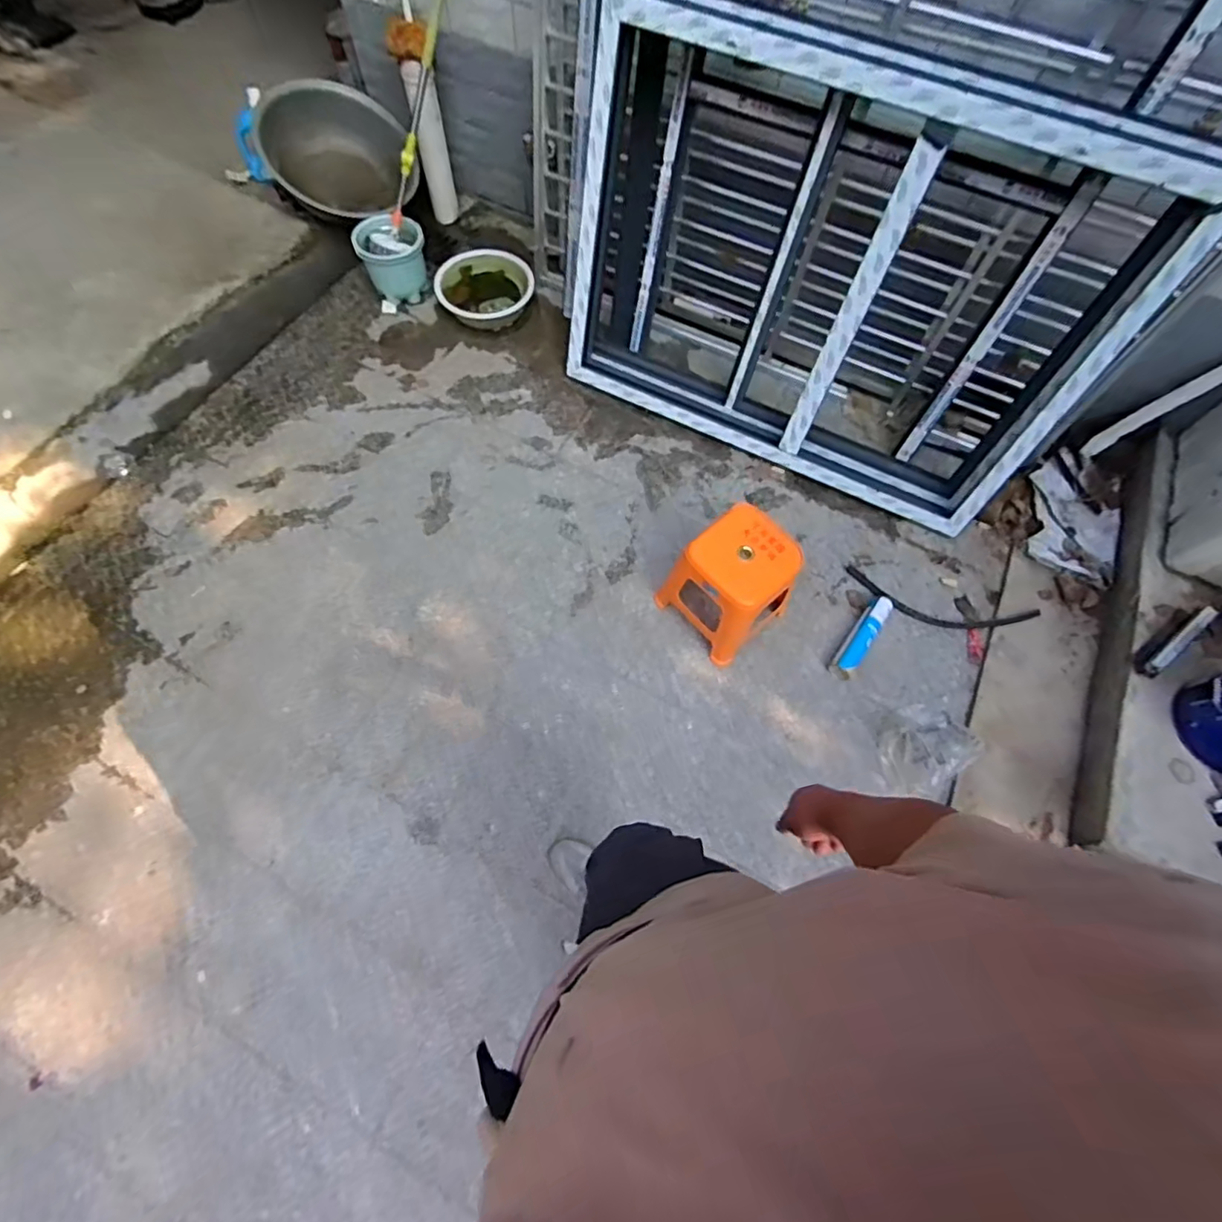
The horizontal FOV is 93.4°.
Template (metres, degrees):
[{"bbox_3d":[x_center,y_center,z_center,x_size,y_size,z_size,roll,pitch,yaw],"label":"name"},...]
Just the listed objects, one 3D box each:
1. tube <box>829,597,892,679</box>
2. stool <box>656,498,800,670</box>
[{"bbox_3d":[0.760,0.078,1.745,0.062,0.052,0.309,36,71,11],"label":"tube"},{"bbox_3d":[0.342,-0.081,1.641,0.281,0.336,0.295,-40,76,-16],"label":"stool"}]

